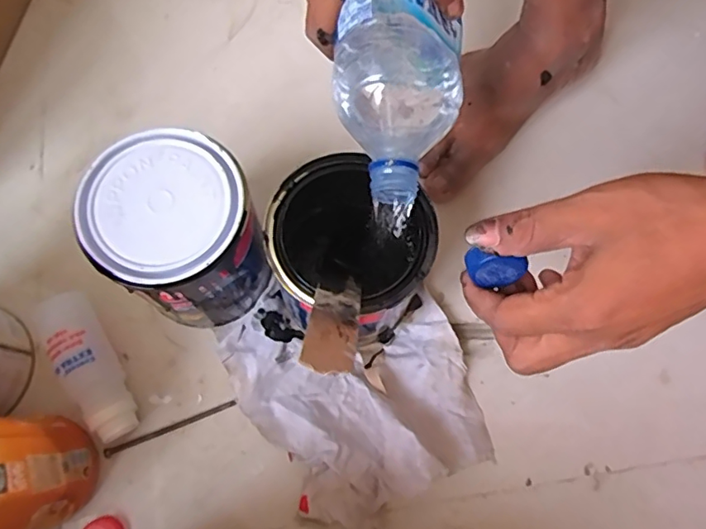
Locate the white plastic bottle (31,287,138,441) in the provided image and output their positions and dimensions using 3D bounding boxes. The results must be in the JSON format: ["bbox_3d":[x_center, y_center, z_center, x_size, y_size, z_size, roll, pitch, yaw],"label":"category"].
[{"bbox_3d":[-0.200,0.078,0.413,0.041,0.043,0.117,-27,76,-9],"label":"white plastic bottle"}]

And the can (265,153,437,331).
[{"bbox_3d":[-0.004,-0.004,0.396,0.105,0.130,0.096,0,73,-2],"label":"can"}]

